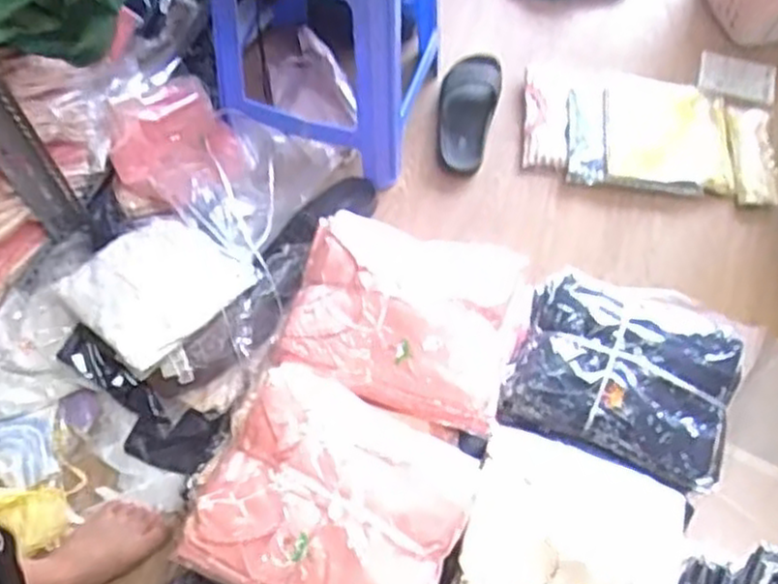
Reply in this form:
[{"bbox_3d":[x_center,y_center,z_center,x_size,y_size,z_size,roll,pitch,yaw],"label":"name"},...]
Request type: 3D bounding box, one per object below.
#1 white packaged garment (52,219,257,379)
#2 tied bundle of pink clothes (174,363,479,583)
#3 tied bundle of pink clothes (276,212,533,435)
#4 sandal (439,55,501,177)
[{"bbox_3d":[-0.366,-0.022,1.203,0.220,0.053,0.236,38,69,15],"label":"white packaged garment"},{"bbox_3d":[-0.061,0.238,0.853,0.278,0.052,0.251,25,66,9],"label":"tied bundle of pink clothes"},{"bbox_3d":[0.025,0.024,0.991,0.293,0.056,0.253,15,65,5],"label":"tied bundle of pink clothes"},{"bbox_3d":[0.150,-0.363,1.470,0.108,0.058,0.289,13,64,4],"label":"sandal"}]

